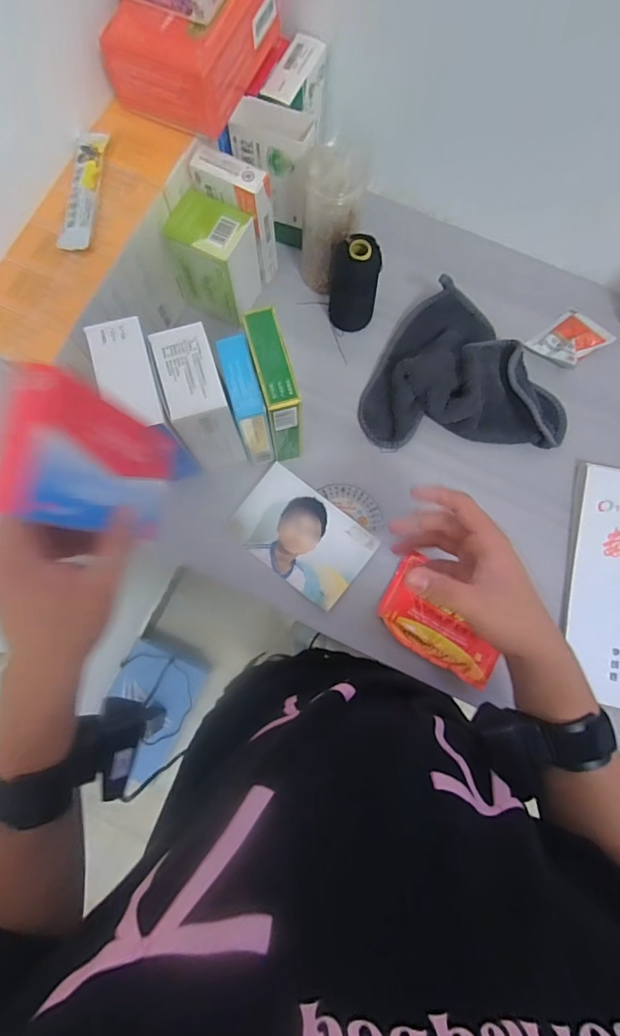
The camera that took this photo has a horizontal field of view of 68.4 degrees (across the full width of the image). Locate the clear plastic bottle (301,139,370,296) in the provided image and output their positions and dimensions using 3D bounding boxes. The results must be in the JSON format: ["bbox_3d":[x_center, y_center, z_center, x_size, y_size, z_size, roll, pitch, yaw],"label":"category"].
[{"bbox_3d":[0.020,-0.323,0.509,0.067,0.143,0.065,25,79,4],"label":"clear plastic bottle"}]

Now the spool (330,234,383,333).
[{"bbox_3d":[0.050,-0.266,0.517,0.058,0.103,0.048,10,78,1],"label":"spool"}]

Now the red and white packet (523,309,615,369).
[{"bbox_3d":[0.319,-0.218,0.557,0.082,0.022,0.063,-37,81,-8],"label":"red and white packet"}]

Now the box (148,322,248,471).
[{"bbox_3d":[-0.106,-0.111,0.462,0.051,0.133,0.094,-17,80,-4],"label":"box"}]

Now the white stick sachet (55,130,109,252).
[{"bbox_3d":[-0.213,-0.312,0.431,0.029,0.014,0.127,4,78,0],"label":"white stick sachet"}]

